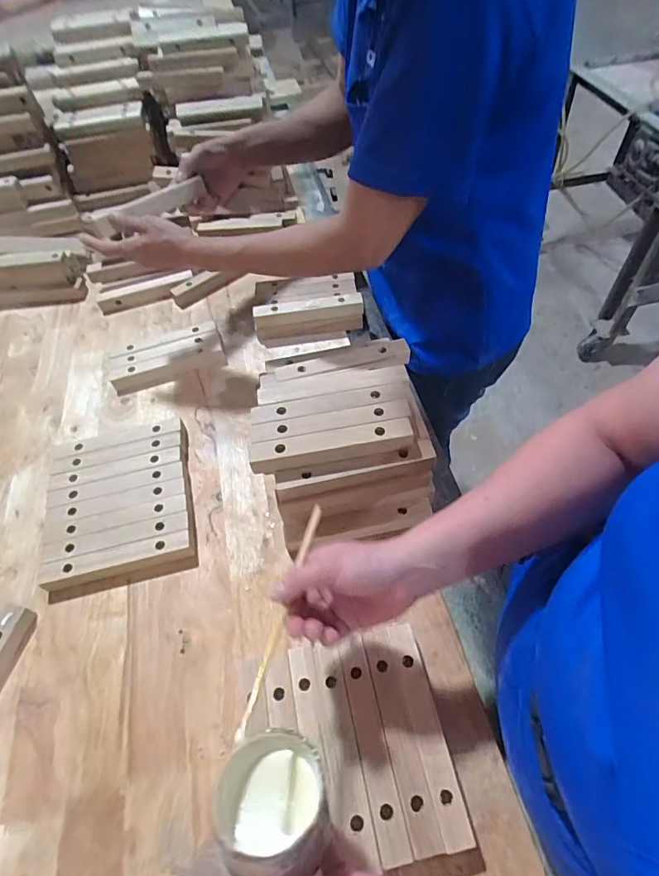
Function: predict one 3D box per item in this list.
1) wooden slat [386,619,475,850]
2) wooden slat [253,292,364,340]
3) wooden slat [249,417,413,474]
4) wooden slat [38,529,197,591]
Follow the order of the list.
[{"bbox_3d":[0.091,0.271,0.444,0.025,0.024,0.178,-12,54,-4],"label":"wooden slat"},{"bbox_3d":[-0.034,-0.197,0.770,0.175,0.062,0.026,-8,54,-1],"label":"wooden slat"},{"bbox_3d":[0.002,0.008,0.513,0.173,0.020,0.028,-9,54,-2],"label":"wooden slat"},{"bbox_3d":[-0.251,0.147,0.562,0.178,0.025,0.030,-13,54,-4],"label":"wooden slat"}]

